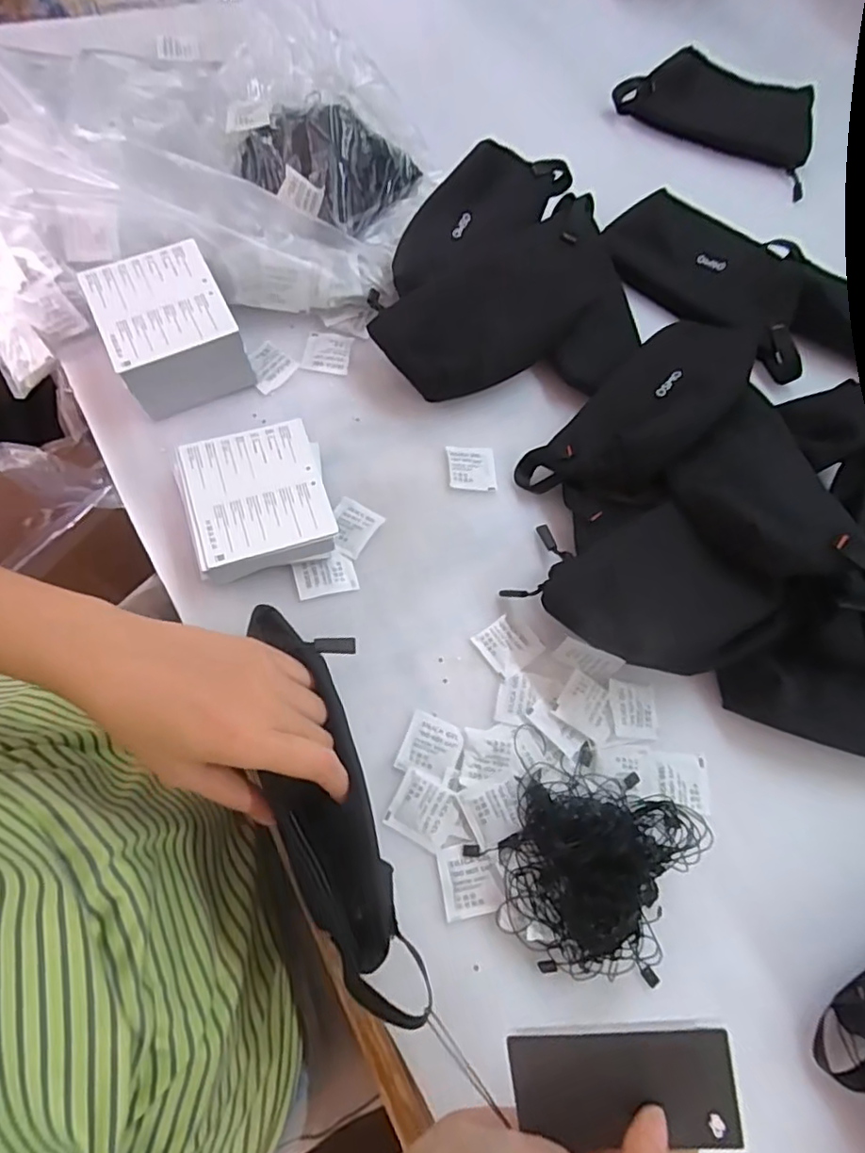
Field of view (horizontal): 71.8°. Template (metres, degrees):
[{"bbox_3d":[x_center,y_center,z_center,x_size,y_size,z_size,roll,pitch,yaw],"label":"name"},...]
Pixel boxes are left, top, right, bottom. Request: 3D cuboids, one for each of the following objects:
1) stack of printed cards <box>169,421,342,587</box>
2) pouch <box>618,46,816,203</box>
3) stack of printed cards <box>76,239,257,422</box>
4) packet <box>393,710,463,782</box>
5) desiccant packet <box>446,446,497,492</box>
[{"bbox_3d":[-0.127,-0.052,0.432,0.099,0.038,0.107,-13,71,-10],"label":"stack of printed cards"},{"bbox_3d":[0.307,-0.498,0.635,0.214,0.032,0.083,21,111,-1],"label":"pouch"},{"bbox_3d":[-0.203,-0.189,0.463,0.090,0.064,0.102,-23,73,-14],"label":"stack of printed cards"},{"bbox_3d":[-0.001,0.115,0.401,0.038,0.004,0.038,22,69,3],"label":"packet"},{"bbox_3d":[0.032,-0.087,0.476,0.038,0.004,0.039,-2,70,-6],"label":"desiccant packet"}]

